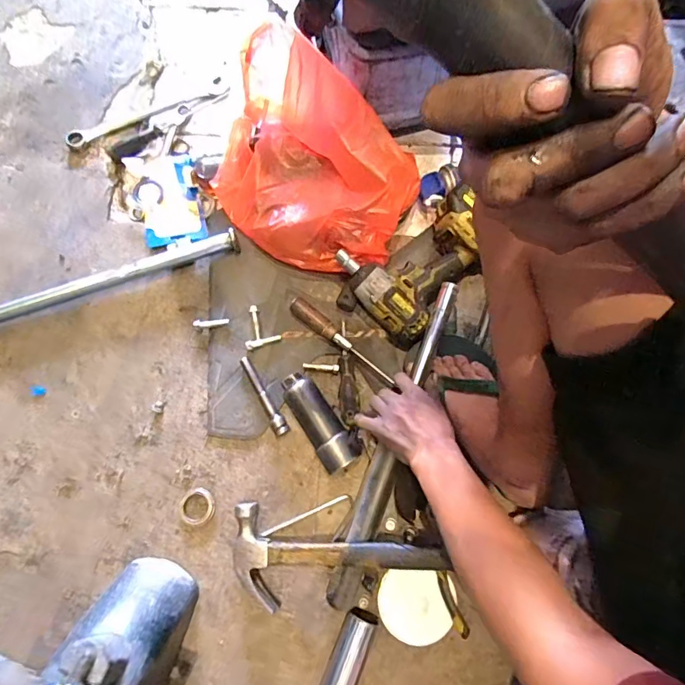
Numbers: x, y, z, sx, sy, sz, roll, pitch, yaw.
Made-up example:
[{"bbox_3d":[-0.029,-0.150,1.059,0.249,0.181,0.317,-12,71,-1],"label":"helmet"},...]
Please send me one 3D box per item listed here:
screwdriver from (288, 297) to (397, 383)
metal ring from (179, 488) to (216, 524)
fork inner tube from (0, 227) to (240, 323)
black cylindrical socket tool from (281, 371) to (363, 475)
[{"bbox_3d":[-0.002,-0.005,0.663,0.187,0.028,0.028,37,78,9],"label":"screwdriver"},{"bbox_3d":[-0.203,0.229,0.615,0.048,0.004,0.048,0,75,0],"label":"metal ring"},{"bbox_3d":[-0.422,-0.078,0.684,0.536,0.036,0.030,-18,75,-5],"label":"fork inner tube"},{"bbox_3d":[-0.036,0.111,0.622,0.056,0.046,0.146,-33,77,-9],"label":"black cylindrical socket tool"}]

